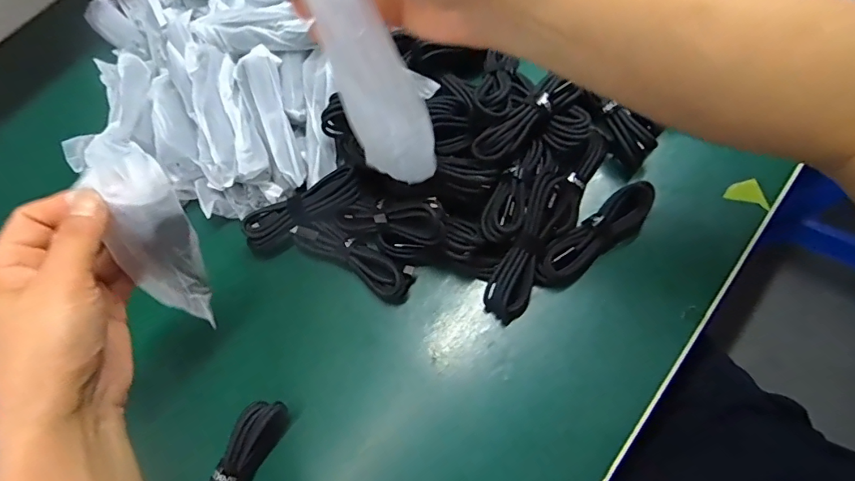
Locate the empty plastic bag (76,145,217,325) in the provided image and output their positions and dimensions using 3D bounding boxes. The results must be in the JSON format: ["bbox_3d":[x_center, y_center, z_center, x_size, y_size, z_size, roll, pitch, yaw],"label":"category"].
[{"bbox_3d":[-0.167,0.004,0.282,0.037,0.135,0.032,12,45,7],"label":"empty plastic bag"}]

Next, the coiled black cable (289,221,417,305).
[{"bbox_3d":[-0.061,0.012,0.366,0.109,0.018,0.033,29,74,18],"label":"coiled black cable"}]

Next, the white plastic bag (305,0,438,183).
[{"bbox_3d":[-0.035,-0.100,0.268,0.042,0.142,0.029,-39,40,-13],"label":"white plastic bag"}]

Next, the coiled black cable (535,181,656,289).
[{"bbox_3d":[0.132,-0.002,0.356,0.113,0.030,0.033,-35,67,-8],"label":"coiled black cable"}]

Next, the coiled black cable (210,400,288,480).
[{"bbox_3d":[-0.134,0.162,0.309,0.024,0.025,0.107,22,71,15],"label":"coiled black cable"}]

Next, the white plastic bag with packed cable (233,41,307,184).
[{"bbox_3d":[-0.131,-0.105,0.384,0.033,0.021,0.119,-19,89,-6],"label":"white plastic bag with packed cable"}]

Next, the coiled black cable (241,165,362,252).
[{"bbox_3d":[-0.104,-0.030,0.379,0.108,0.030,0.036,-27,69,8],"label":"coiled black cable"}]

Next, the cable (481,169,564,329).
[{"bbox_3d":[0.073,0.005,0.342,0.031,0.026,0.119,19,95,10],"label":"cable"}]

